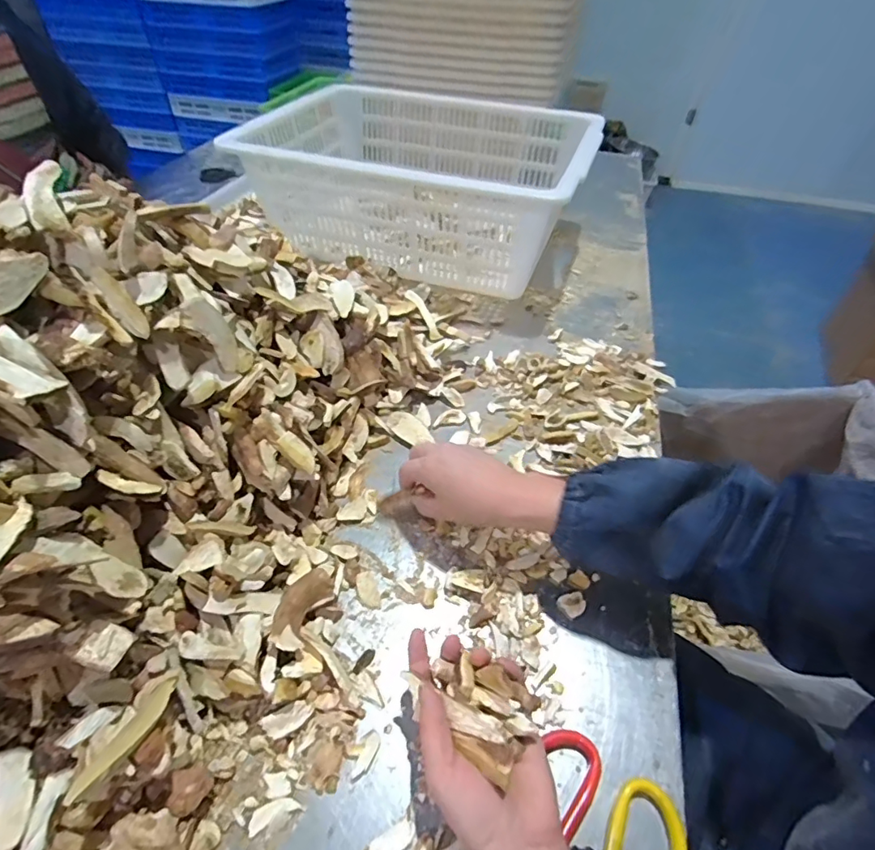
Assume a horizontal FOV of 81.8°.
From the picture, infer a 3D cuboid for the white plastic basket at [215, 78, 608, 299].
[{"bbox_3d":[-0.027,-0.448,0.909,0.526,0.180,0.442,17,47,11],"label":"white plastic basket"}]

